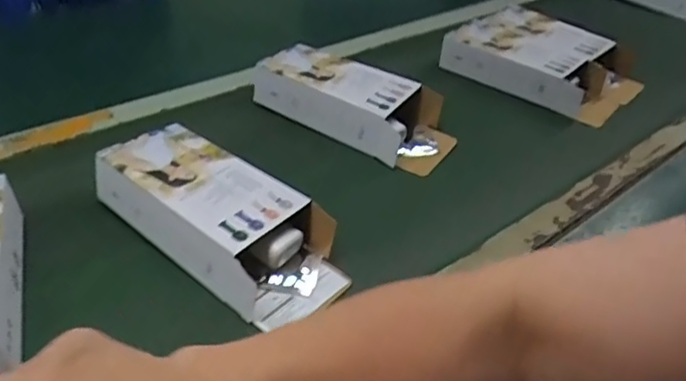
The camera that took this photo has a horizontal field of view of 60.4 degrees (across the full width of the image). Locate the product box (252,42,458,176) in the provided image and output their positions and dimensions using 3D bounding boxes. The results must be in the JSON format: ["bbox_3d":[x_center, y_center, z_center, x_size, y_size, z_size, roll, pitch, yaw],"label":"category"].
[{"bbox_3d":[0.016,-0.115,0.775,0.255,0.070,0.110,23,41,20],"label":"product box"}]

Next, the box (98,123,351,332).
[{"bbox_3d":[-0.116,0.025,0.563,0.256,0.066,0.116,27,42,25],"label":"box"}]

